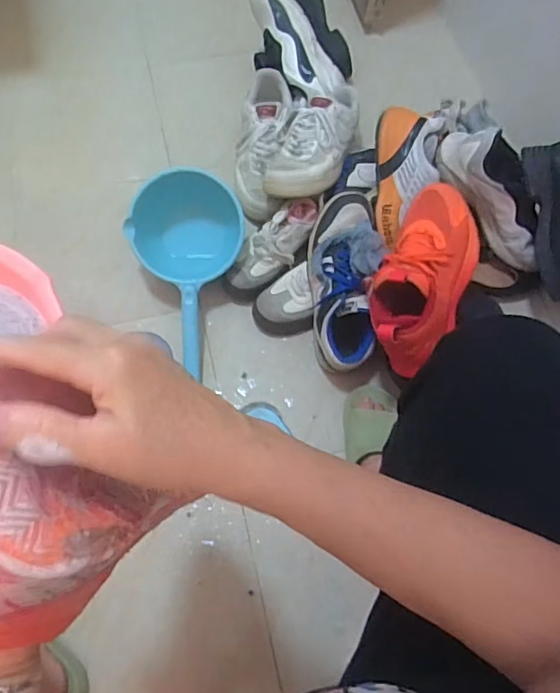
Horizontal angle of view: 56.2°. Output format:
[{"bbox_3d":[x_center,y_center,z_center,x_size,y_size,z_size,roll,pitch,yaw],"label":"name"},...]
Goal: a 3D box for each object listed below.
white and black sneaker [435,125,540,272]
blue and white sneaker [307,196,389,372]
[{"bbox_3d":[0.367,-0.241,0.867,0.093,0.087,0.262,-41,106,-17],"label":"white and black sneaker"},{"bbox_3d":[0.101,-0.105,0.816,0.111,0.116,0.275,1,88,0],"label":"blue and white sneaker"}]

